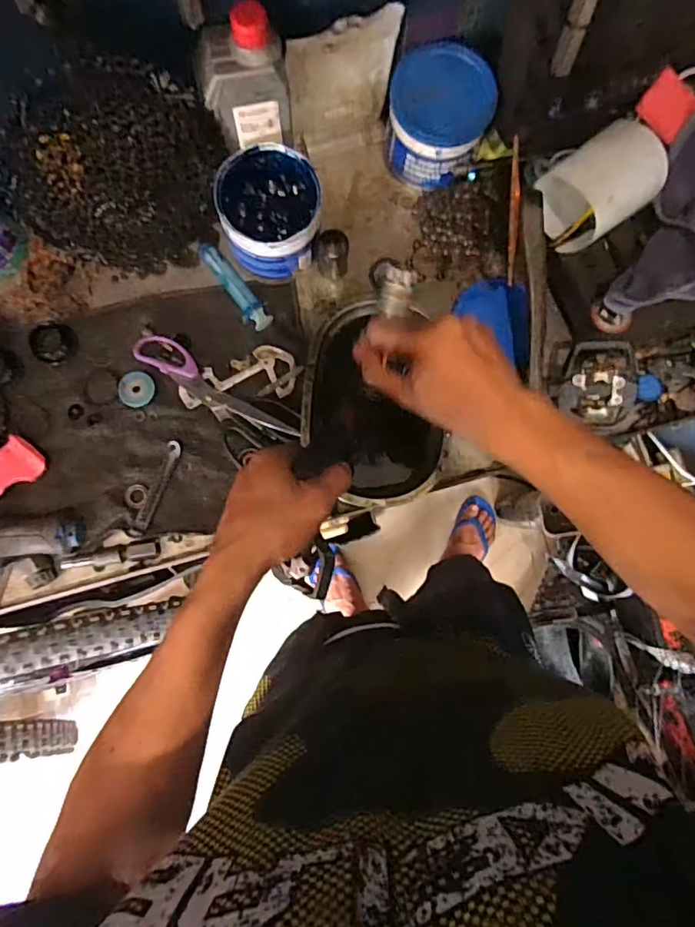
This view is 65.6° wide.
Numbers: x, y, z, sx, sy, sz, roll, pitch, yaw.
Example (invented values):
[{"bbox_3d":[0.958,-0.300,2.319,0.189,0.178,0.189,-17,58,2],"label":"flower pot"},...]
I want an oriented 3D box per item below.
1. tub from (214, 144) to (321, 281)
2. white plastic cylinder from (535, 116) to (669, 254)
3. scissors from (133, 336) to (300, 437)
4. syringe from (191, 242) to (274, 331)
[{"bbox_3d":[-0.077,-0.252,0.554,0.097,0.087,0.109,-5,84,-2],"label":"tub"},{"bbox_3d":[0.253,-0.275,0.536,0.111,0.069,0.084,-37,86,-5],"label":"white plastic cylinder"},{"bbox_3d":[-0.137,-0.077,0.566,0.190,0.014,0.035,33,84,2],"label":"scissors"},{"bbox_3d":[-0.128,-0.196,0.586,0.027,0.018,0.121,-40,86,-5],"label":"syringe"}]

